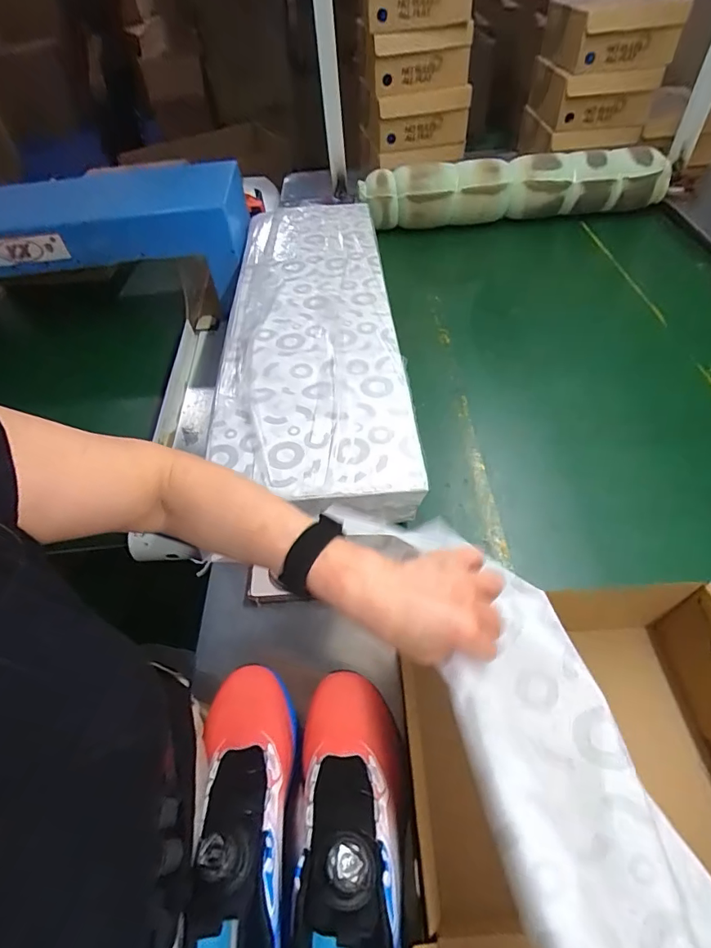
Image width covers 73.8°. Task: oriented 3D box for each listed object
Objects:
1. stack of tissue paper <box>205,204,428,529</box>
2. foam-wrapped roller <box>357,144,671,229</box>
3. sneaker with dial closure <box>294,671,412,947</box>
[{"bbox_3d":[-0.079,-0.296,0.868,0.293,0.054,0.881,-5,50,1],"label":"stack of tissue paper"},{"bbox_3d":[0.424,-0.752,1.254,0.816,0.137,0.126,-4,50,1],"label":"foam-wrapped roller"},{"bbox_3d":[-0.002,0.289,0.375,0.084,0.093,0.258,-4,50,1],"label":"sneaker with dial closure"}]

